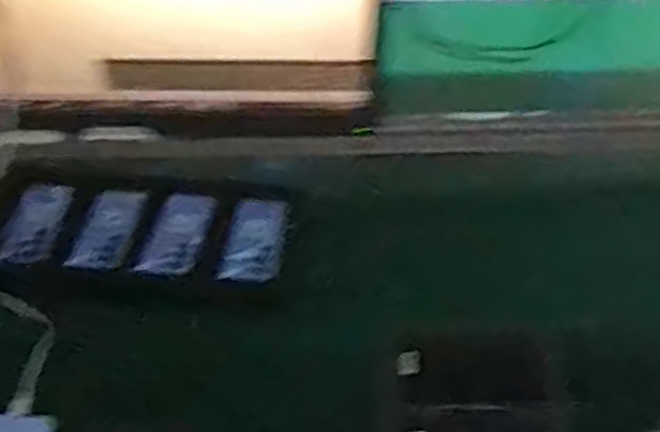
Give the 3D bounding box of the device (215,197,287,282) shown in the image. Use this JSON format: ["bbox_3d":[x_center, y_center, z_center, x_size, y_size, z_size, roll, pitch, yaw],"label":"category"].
[{"bbox_3d":[-0.116,0.033,1.196,0.089,0.016,0.190,11,43,-1],"label":"device"}]

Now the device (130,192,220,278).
[{"bbox_3d":[-0.235,0.024,1.176,0.079,0.030,0.177,9,48,9],"label":"device"}]

